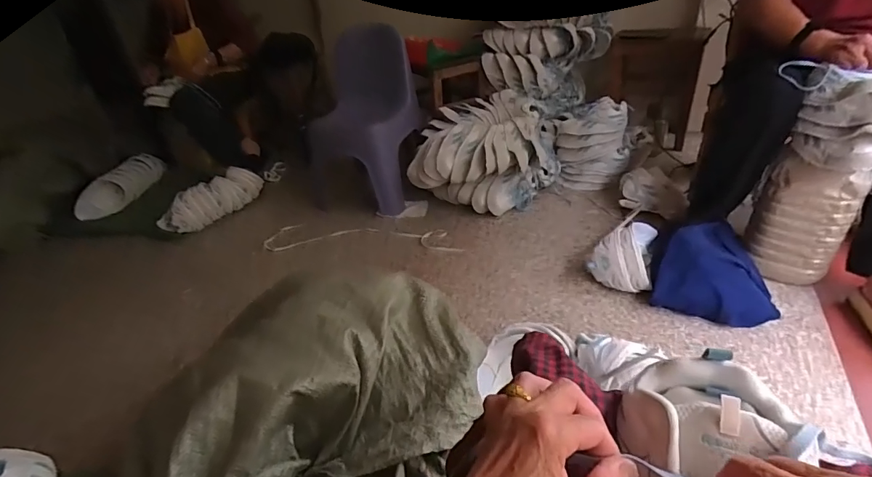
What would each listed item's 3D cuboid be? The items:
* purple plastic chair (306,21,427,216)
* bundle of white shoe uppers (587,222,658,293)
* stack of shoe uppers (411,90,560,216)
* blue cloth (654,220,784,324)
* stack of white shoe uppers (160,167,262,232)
[{"bbox_3d":[-0.288,-0.435,1.630,0.365,0.568,0.368,5,35,19],"label":"purple plastic chair"},{"bbox_3d":[0.503,0.038,1.144,0.145,0.151,0.207,13,39,29],"label":"bundle of white shoe uppers"},{"bbox_3d":[0.190,-0.311,1.594,0.489,0.300,0.448,4,35,18],"label":"stack of shoe uppers"},{"bbox_3d":[0.671,0.072,1.051,0.236,0.151,0.249,9,37,24],"label":"blue cloth"},{"bbox_3d":[-0.888,-0.176,1.779,0.149,0.131,0.435,14,39,29],"label":"stack of white shoe uppers"}]

